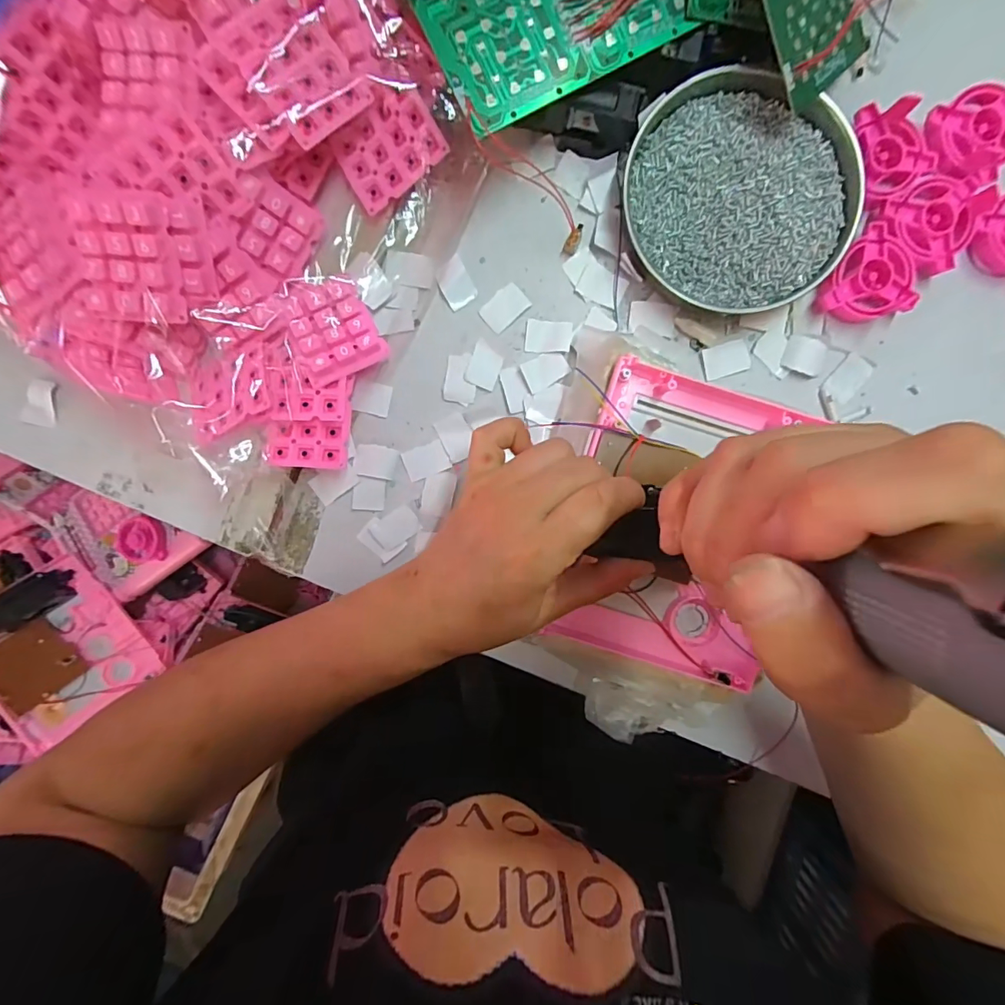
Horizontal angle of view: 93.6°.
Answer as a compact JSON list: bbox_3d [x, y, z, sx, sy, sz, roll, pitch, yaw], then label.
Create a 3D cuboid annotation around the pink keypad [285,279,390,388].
[{"bbox_3d":[-0.099,-0.103,0.278,0.048,0.012,0.056,-23,87,-11],"label":"pink keypad"}]

